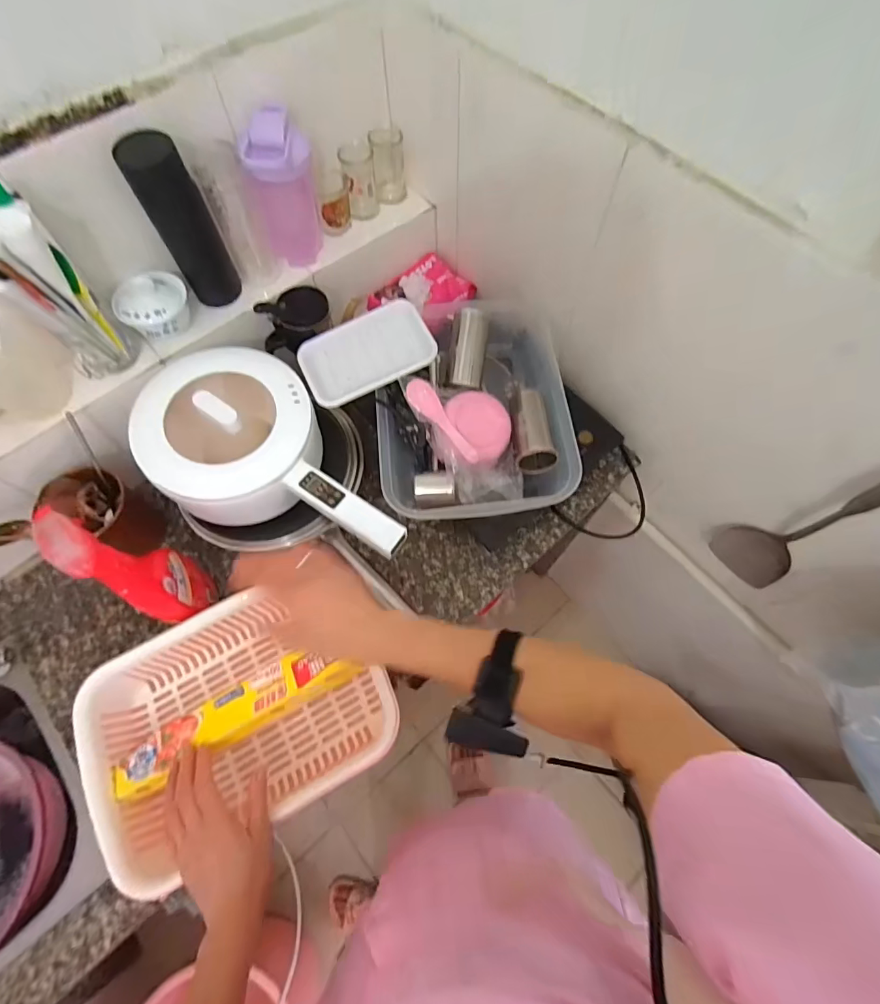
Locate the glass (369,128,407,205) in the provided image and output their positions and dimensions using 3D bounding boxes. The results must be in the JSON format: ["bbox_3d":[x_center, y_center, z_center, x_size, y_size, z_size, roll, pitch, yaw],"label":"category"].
[{"bbox_3d":[-0.081,-0.535,0.740,0.047,0.093,0.044,-4,68,-1],"label":"glass"}]

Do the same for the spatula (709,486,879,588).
[{"bbox_3d":[0.465,0.017,0.541,0.025,0.416,0.090,-39,72,-14],"label":"spatula"}]

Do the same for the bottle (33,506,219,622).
[{"bbox_3d":[-0.348,0.084,0.547,0.049,0.241,0.094,-35,71,-12],"label":"bottle"}]

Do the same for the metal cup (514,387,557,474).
[{"bbox_3d":[0.135,-0.104,0.665,0.051,0.046,0.125,0,68,1],"label":"metal cup"}]

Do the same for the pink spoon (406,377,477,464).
[{"bbox_3d":[0.003,-0.109,0.631,0.034,0.020,0.137,-37,83,-5],"label":"pink spoon"}]

